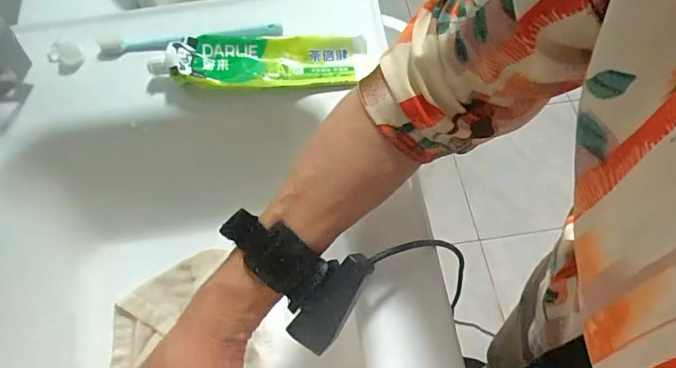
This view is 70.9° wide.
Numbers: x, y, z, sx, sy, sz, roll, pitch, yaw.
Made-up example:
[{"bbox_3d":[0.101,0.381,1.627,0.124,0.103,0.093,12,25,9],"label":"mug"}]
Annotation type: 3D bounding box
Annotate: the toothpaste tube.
[{"bbox_3d":[-0.072,-0.113,0.441,0.191,0.038,0.050,-5,61,1],"label":"toothpaste tube"}]

